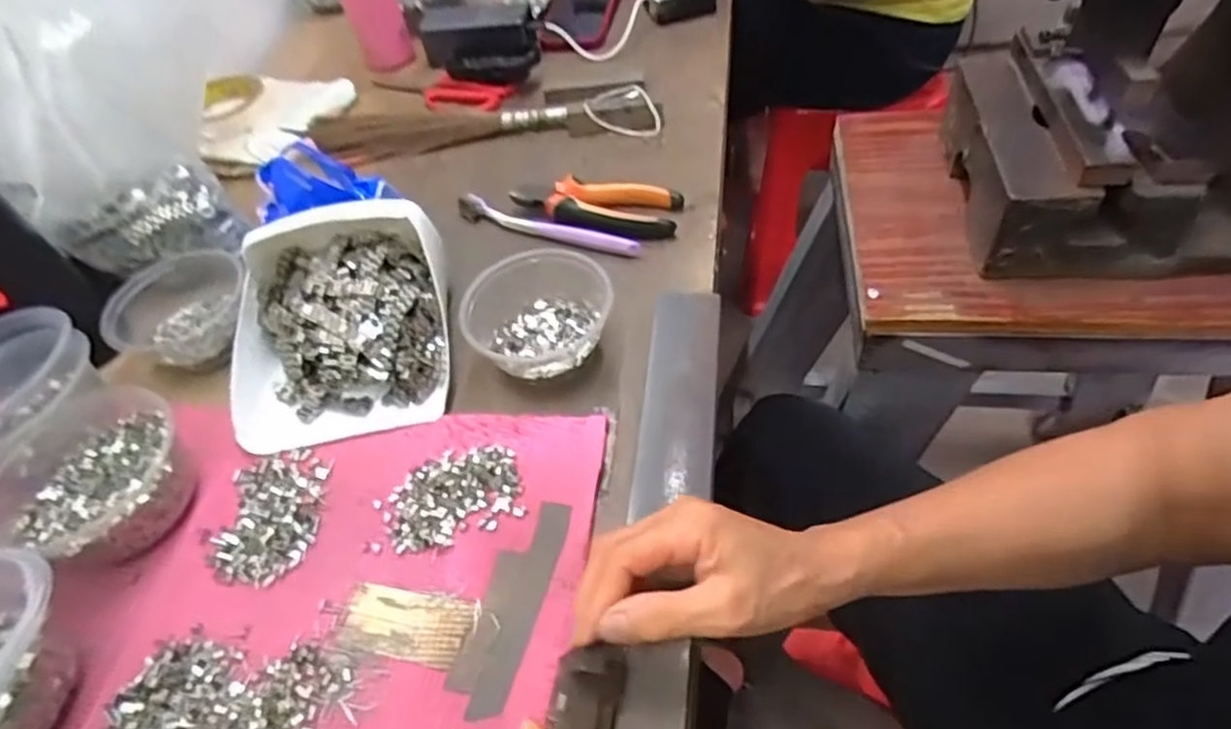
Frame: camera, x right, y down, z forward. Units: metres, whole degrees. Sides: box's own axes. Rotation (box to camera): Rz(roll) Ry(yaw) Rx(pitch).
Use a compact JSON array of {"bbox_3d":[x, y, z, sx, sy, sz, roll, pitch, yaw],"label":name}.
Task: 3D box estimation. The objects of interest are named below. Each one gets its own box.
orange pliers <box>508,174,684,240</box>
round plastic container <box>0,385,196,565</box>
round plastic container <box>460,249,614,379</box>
[{"bbox_3d":[-0.020,-0.135,0.597,0.149,0.023,0.058,4,51,13],"label":"orange pliers"},{"bbox_3d":[-0.343,0.070,0.440,0.141,0.043,0.111,12,53,14],"label":"round plastic container"},{"bbox_3d":[-0.057,-0.036,0.498,0.111,0.047,0.098,-9,50,-1],"label":"round plastic container"}]

